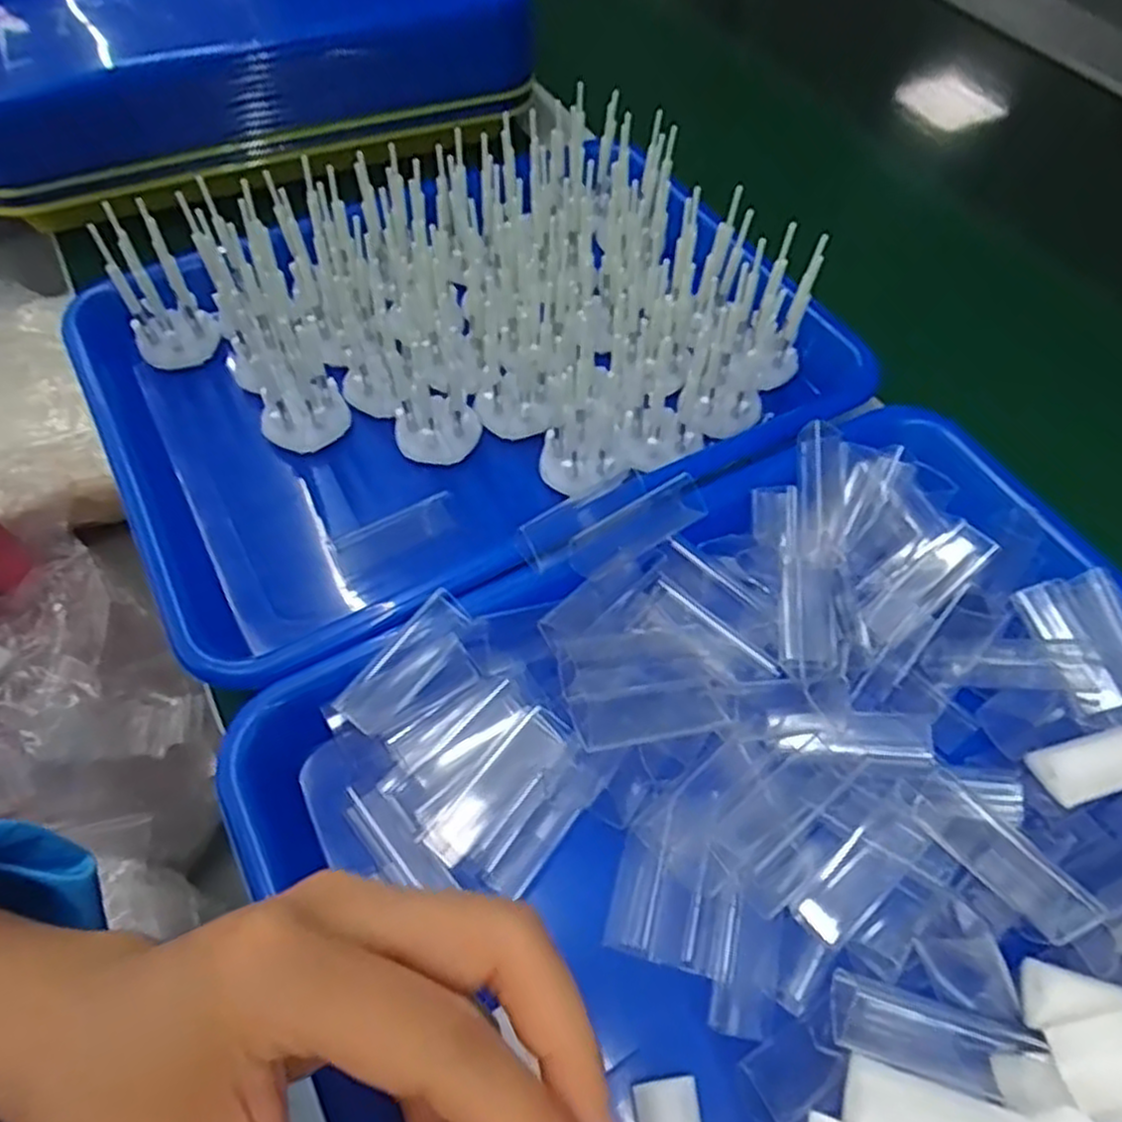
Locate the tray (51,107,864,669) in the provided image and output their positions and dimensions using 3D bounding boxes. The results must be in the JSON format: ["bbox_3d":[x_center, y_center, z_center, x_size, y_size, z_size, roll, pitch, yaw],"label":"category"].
[{"bbox_3d":[-0.044,-0.110,0.372,0.340,0.079,0.262,-28,62,-18],"label":"tray"}]

